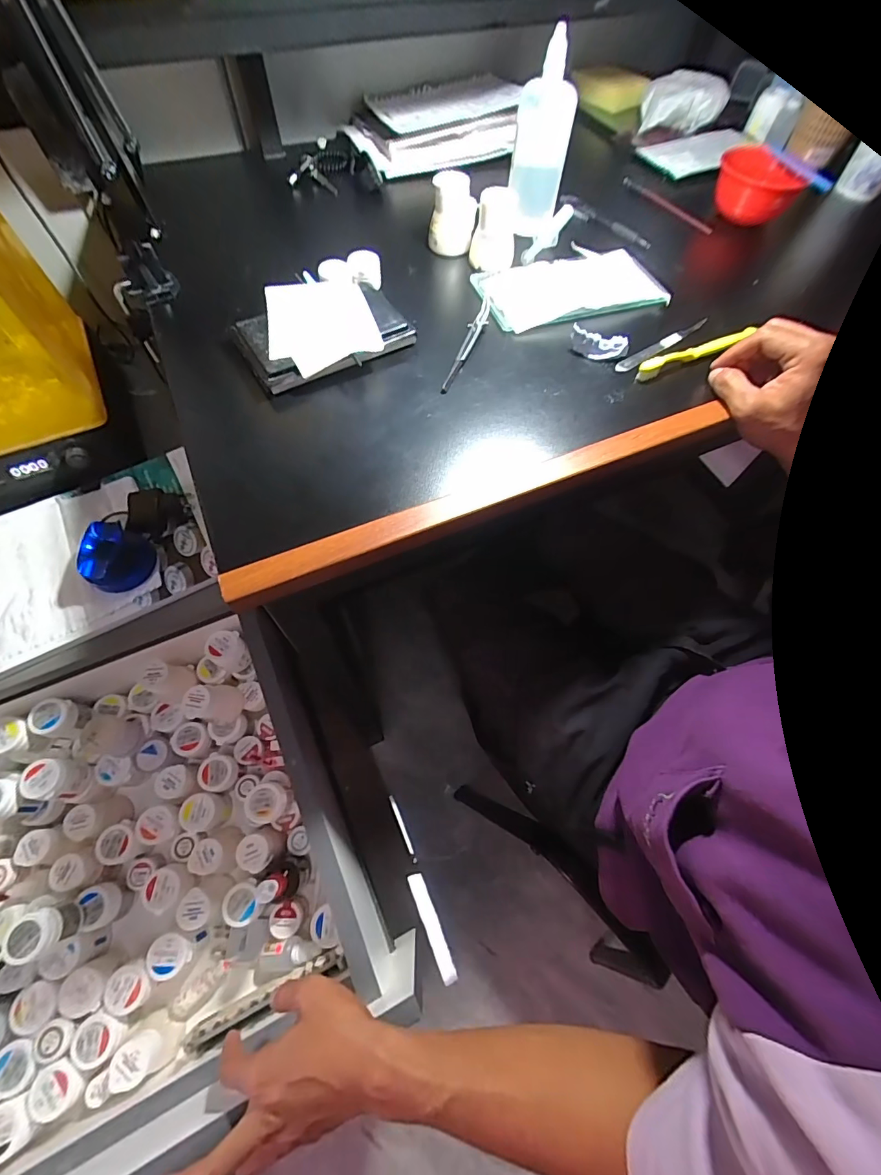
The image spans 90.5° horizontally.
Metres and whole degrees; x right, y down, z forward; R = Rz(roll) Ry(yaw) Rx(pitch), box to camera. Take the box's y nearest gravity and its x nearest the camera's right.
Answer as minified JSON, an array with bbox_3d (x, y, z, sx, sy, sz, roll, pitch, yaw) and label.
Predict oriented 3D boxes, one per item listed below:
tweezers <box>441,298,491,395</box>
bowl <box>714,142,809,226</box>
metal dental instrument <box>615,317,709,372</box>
[{"bbox_3d":[0.029,-0.248,0.440,0.015,0.008,0.150,20,63,8],"label":"tweezers"},{"bbox_3d":[0.393,-0.504,0.554,0.100,0.053,0.092,25,65,8],"label":"bowl"},{"bbox_3d":[0.231,-0.250,0.449,0.133,0.011,0.012,-31,68,-17],"label":"metal dental instrument"}]

